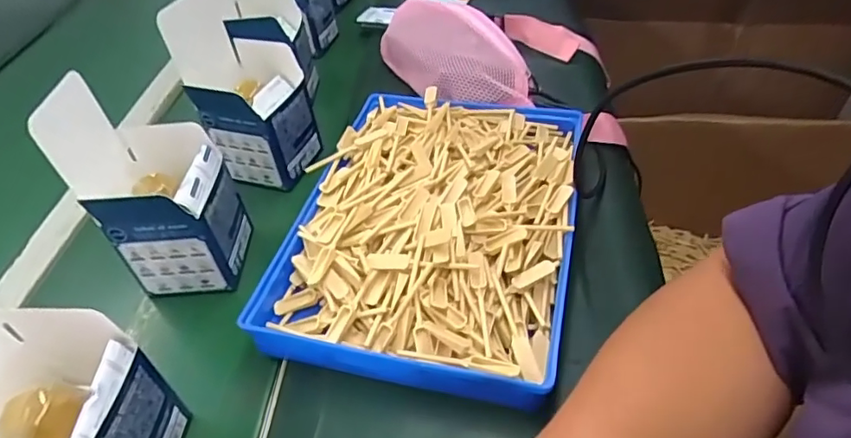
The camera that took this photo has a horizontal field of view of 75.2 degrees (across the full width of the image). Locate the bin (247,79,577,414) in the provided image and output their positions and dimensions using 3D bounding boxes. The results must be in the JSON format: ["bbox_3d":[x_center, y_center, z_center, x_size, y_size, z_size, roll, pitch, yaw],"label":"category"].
[{"bbox_3d":[0.009,0.000,0.493,0.232,0.065,0.316,6,47,13],"label":"bin"}]

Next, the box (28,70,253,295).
[{"bbox_3d":[-0.222,-0.026,0.457,0.103,0.162,0.101,-5,45,3],"label":"box"}]

